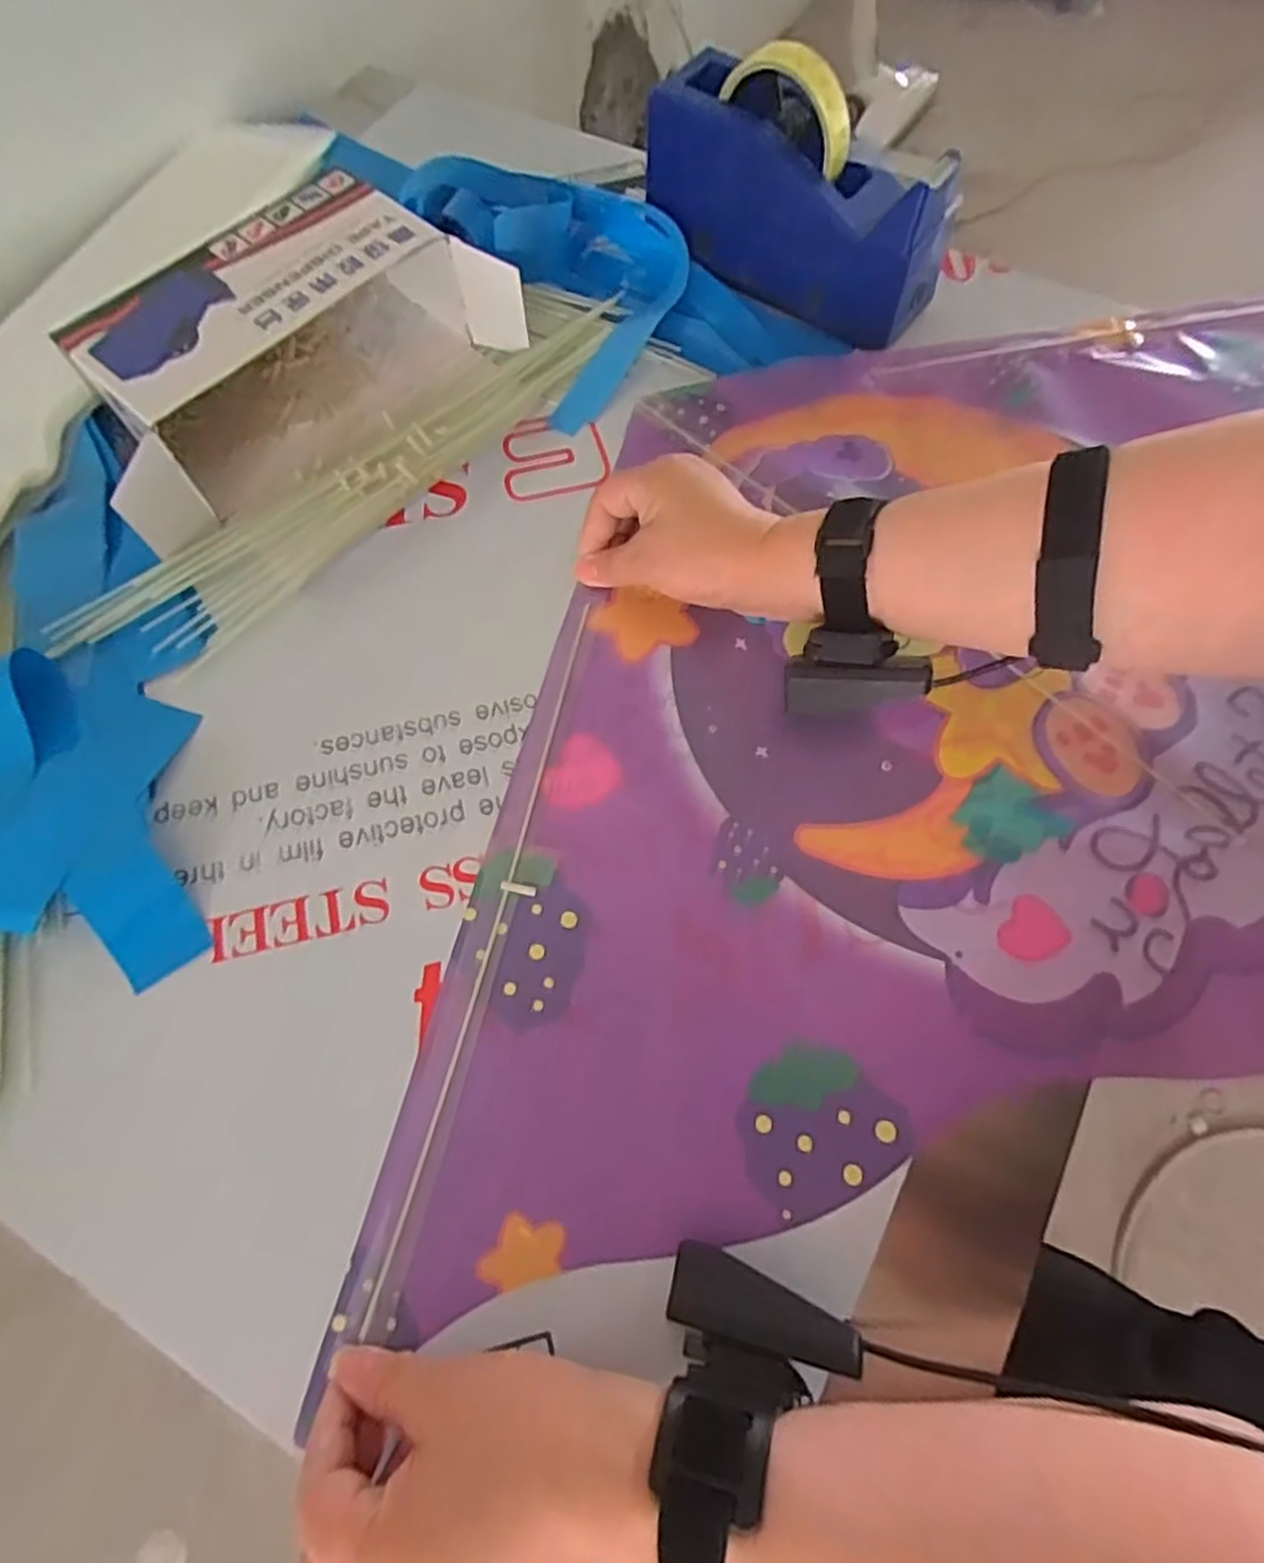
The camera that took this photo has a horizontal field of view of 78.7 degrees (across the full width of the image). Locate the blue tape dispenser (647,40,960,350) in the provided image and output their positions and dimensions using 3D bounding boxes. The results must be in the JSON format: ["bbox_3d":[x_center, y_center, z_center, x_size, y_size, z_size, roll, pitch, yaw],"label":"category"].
[{"bbox_3d":[0.106,-0.379,0.493,0.202,0.118,0.063,30,71,13],"label":"blue tape dispenser"}]

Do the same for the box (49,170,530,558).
[{"bbox_3d":[-0.213,-0.264,0.477,0.264,0.081,0.131,-40,72,-14],"label":"box"}]

